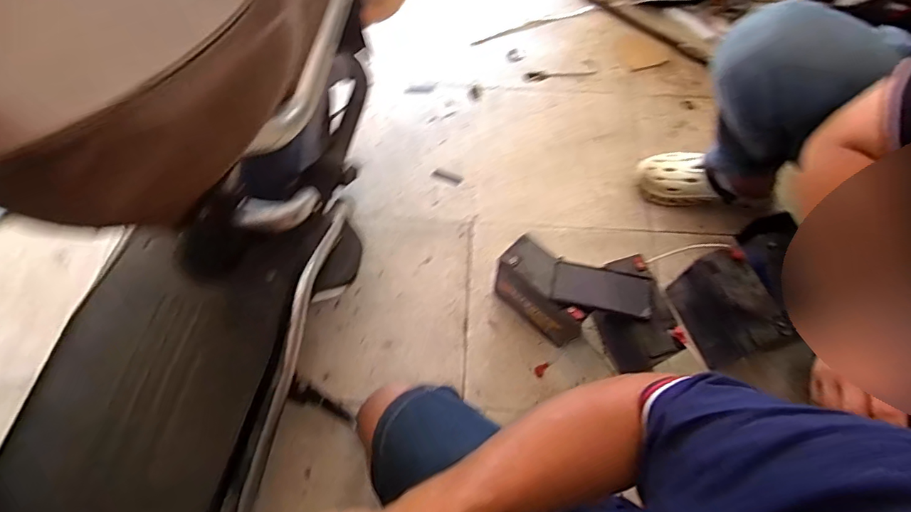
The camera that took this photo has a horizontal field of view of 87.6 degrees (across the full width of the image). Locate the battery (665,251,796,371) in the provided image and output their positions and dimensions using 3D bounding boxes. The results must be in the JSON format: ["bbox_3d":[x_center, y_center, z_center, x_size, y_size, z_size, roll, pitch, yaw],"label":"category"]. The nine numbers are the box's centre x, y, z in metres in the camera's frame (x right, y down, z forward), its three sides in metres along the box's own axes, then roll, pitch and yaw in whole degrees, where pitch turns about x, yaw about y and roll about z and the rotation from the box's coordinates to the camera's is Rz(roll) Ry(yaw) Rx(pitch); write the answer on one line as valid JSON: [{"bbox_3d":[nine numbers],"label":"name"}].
[{"bbox_3d":[0.497,0.096,0.880,0.081,0.156,0.179,-17,67,-8],"label":"battery"}]

